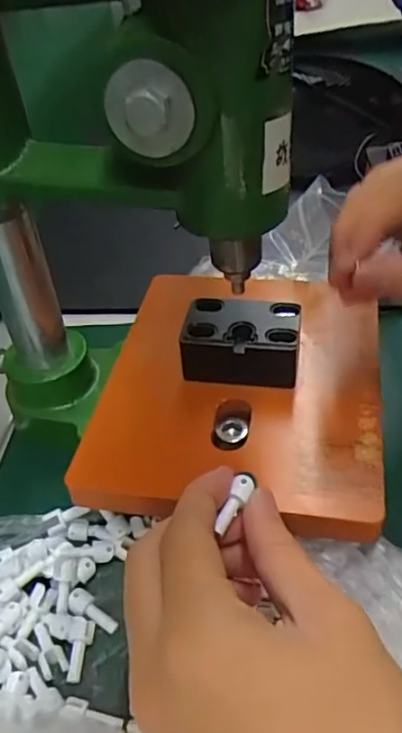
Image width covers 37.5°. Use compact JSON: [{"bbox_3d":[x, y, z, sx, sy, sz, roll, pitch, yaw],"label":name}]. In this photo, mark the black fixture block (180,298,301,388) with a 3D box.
[{"bbox_3d":[0.020,-0.014,0.287,0.053,0.025,0.032,3,42,11],"label":"black fixture block"}]

